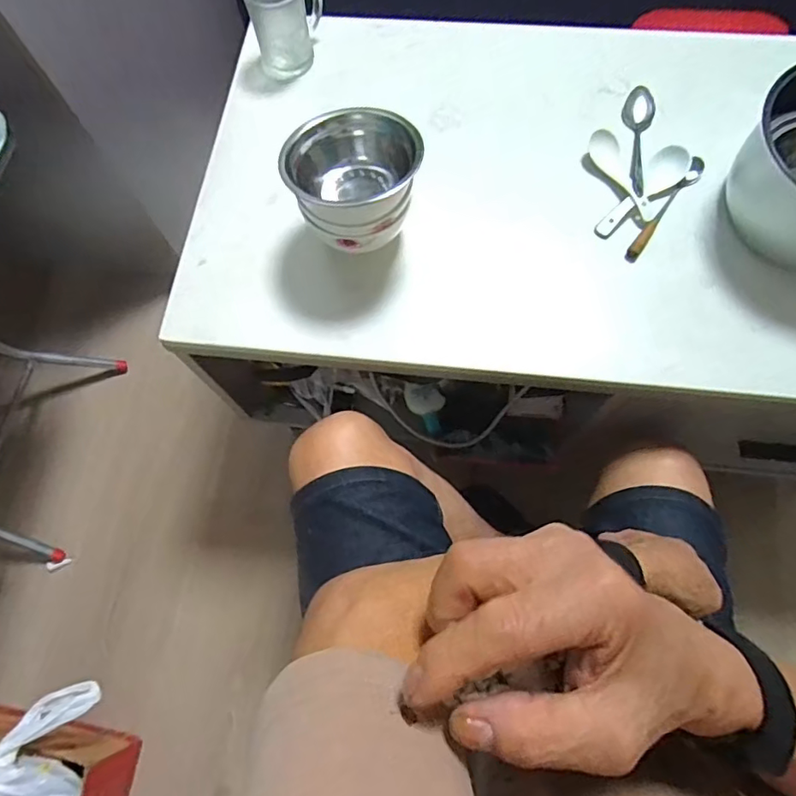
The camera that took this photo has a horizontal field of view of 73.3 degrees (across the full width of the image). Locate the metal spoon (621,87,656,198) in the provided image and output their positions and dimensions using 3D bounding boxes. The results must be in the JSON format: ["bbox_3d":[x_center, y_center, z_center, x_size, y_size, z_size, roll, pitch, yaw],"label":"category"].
[{"bbox_3d":[0.276,-0.293,0.604,0.030,0.016,0.153,2,71,3],"label":"metal spoon"}]

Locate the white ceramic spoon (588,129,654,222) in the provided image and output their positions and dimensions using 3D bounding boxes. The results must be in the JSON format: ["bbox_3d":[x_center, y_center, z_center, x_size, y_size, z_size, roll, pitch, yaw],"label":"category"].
[{"bbox_3d":[0.246,-0.246,0.593,0.034,0.013,0.119,-16,71,-3],"label":"white ceramic spoon"}]

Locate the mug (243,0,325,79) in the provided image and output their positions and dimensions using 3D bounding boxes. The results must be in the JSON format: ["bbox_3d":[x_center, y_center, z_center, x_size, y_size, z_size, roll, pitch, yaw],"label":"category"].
[{"bbox_3d":[-0.132,-0.453,0.644,0.084,0.084,0.064,-9,71,-1],"label":"mug"}]

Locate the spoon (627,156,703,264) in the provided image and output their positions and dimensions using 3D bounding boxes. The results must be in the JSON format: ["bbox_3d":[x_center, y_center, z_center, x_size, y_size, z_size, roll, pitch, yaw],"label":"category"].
[{"bbox_3d":[0.291,-0.205,0.576,0.017,0.017,0.144,35,76,13],"label":"spoon"}]

